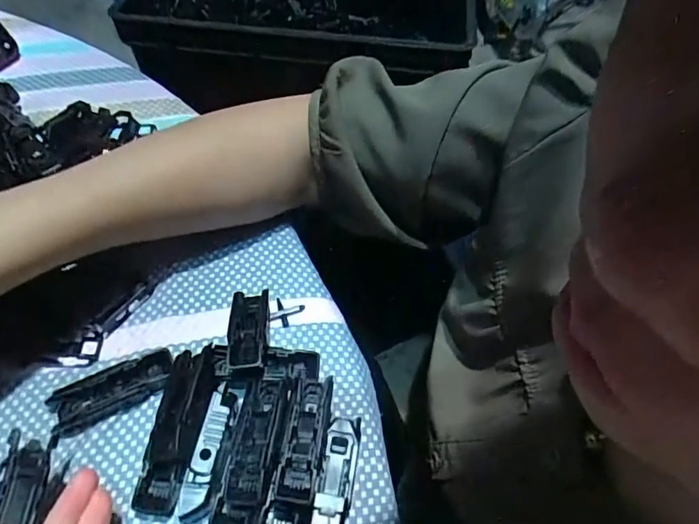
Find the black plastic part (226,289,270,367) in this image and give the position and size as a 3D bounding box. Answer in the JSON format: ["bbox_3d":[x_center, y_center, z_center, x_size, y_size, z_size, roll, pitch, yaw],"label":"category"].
[{"bbox_3d":[-0.061,0.040,0.288,0.022,0.014,0.059,0,40,-4],"label":"black plastic part"}]

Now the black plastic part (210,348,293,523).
[{"bbox_3d":[-0.049,0.091,0.253,0.026,0.022,0.095,10,57,2],"label":"black plastic part"}]

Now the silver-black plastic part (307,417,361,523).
[{"bbox_3d":[-0.007,0.113,0.246,0.018,0.015,0.068,12,57,3],"label":"silver-black plastic part"}]

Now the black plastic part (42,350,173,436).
[{"bbox_3d":[-0.132,0.071,0.267,0.066,0.013,0.023,-26,63,-20],"label":"black plastic part"}]

